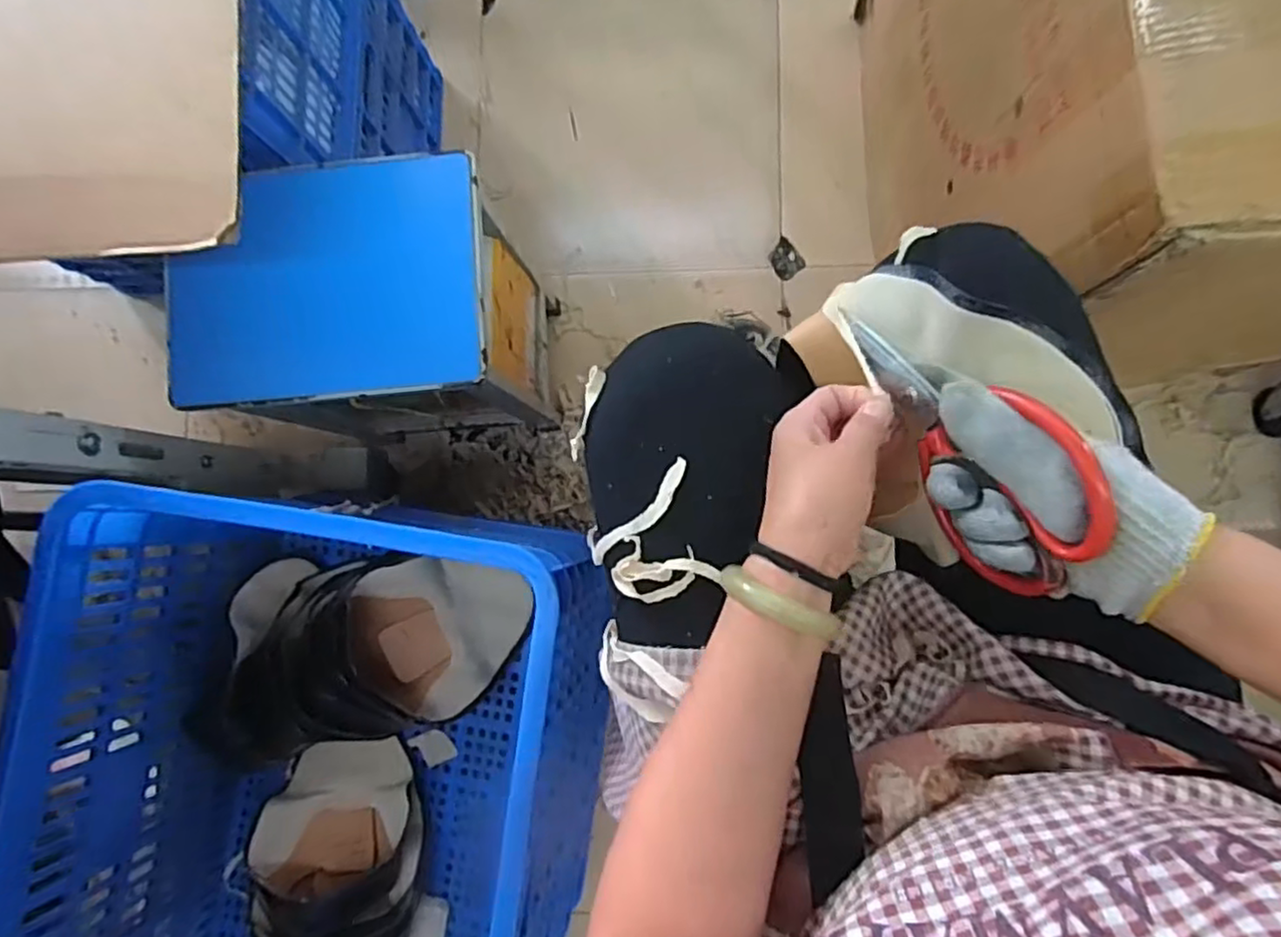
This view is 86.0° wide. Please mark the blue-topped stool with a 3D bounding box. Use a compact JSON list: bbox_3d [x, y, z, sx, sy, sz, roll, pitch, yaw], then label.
[{"bbox_3d":[-0.298,-0.169,0.889,0.327,0.418,0.243,2,86,5],"label":"blue-topped stool"}]

